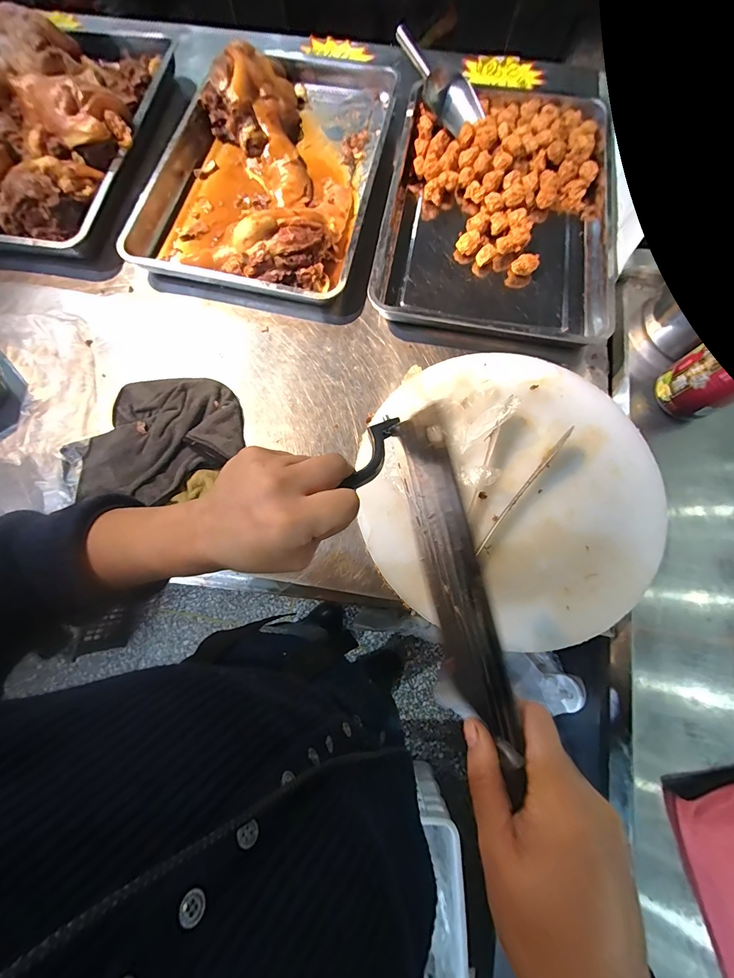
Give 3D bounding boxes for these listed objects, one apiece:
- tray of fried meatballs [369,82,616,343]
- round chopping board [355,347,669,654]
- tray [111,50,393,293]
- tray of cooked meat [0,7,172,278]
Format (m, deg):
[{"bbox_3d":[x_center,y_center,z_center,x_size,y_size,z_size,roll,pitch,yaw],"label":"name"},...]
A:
[{"bbox_3d":[0.248,-0.529,0.674,0.409,0.068,0.605,9,74,2],"label":"tray of fried meatballs"},{"bbox_3d":[0.201,-0.009,0.503,0.416,0.050,0.423,0,74,0],"label":"round chopping board"},{"bbox_3d":[-0.175,-0.646,0.680,0.396,0.087,0.641,10,74,3],"label":"tray"},{"bbox_3d":[-0.638,-0.734,0.678,0.451,0.095,0.666,0,74,0],"label":"tray of cooked meat"}]

